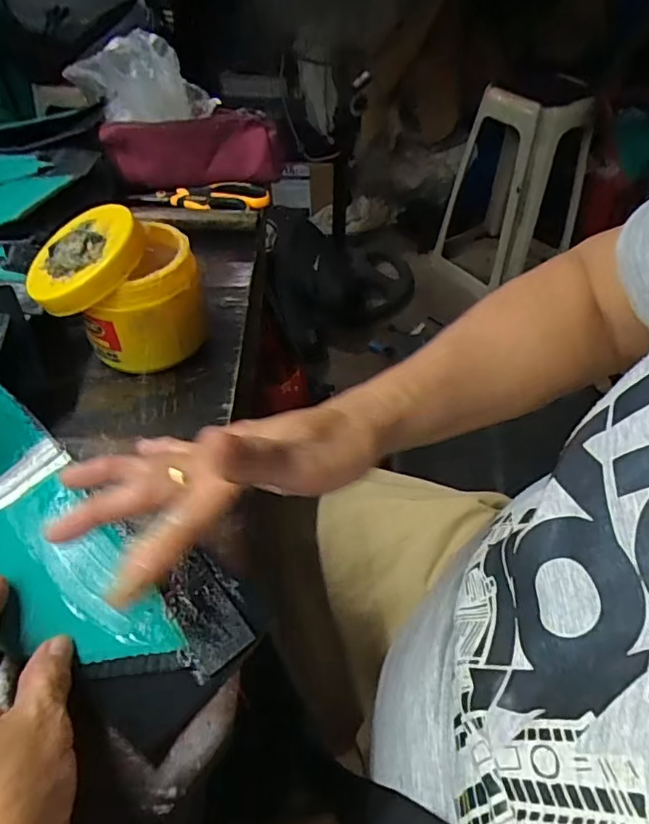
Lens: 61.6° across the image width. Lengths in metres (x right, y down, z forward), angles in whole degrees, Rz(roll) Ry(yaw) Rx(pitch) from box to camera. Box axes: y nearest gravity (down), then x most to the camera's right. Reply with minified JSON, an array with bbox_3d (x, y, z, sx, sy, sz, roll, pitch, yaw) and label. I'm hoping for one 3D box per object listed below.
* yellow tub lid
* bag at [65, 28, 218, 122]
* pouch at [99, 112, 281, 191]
[{"bbox_3d":[-0.171,-0.115,0.392,0.086,0.018,0.085,-9,61,16],"label":"yellow tub lid"},{"bbox_3d":[-0.196,-0.357,0.591,0.152,0.081,0.059,-6,48,-6],"label":"bag"},{"bbox_3d":[-0.149,-0.303,0.640,0.196,0.077,0.034,-13,50,-12],"label":"pouch"}]

